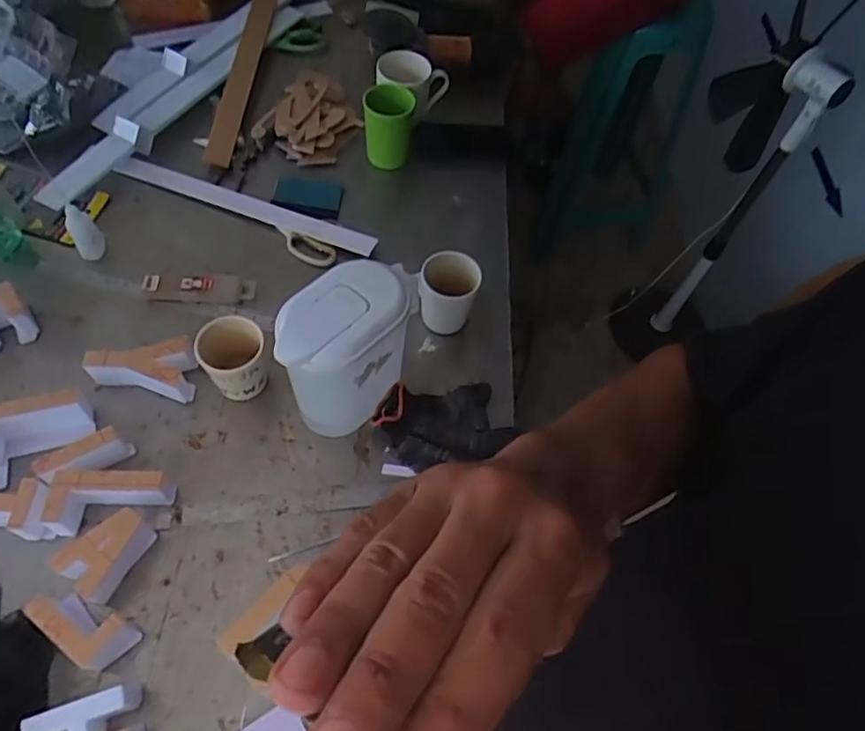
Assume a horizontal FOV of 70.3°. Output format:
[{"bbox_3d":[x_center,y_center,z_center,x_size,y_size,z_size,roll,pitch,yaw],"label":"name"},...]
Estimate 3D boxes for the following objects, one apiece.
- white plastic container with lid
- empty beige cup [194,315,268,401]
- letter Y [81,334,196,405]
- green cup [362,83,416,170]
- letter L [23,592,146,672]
[{"bbox_3d":[-0.090,-0.010,0.676,0.085,0.188,0.155,41,64,19],"label":"white plastic container with lid"},{"bbox_3d":[-0.230,-0.006,0.718,0.073,0.085,0.081,-18,62,-14],"label":"empty beige cup"},{"bbox_3d":[-0.337,-0.006,0.727,0.116,0.051,0.065,11,59,3],"label":"letter Y"},{"bbox_3d":[-0.067,-0.358,0.934,0.076,0.095,0.086,1,60,-6],"label":"green cup"},{"bbox_3d":[-0.331,0.245,0.584,0.094,0.047,0.045,32,62,15],"label":"letter L"}]

